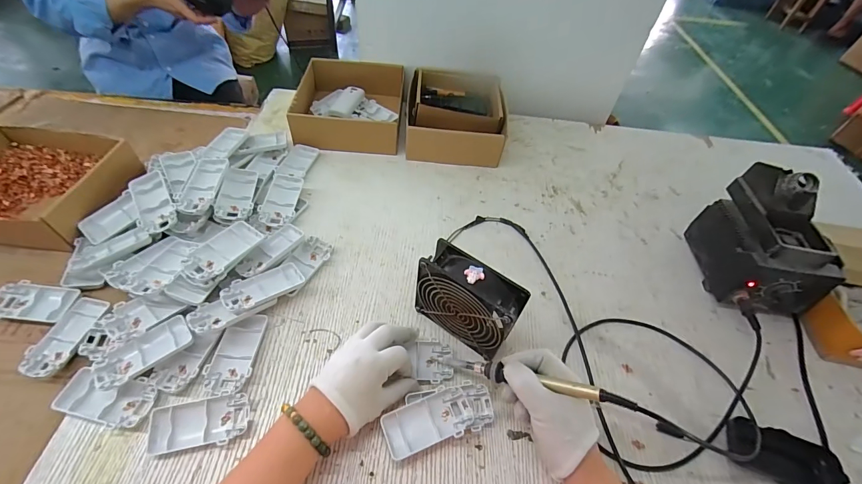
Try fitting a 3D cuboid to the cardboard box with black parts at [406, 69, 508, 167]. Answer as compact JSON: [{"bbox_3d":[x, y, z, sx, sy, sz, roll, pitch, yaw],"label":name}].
[{"bbox_3d":[0.047,-0.240,0.713,0.177,0.073,0.214,6,53,0],"label":"cardboard box with black parts"}]

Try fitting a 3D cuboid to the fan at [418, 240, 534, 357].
[{"bbox_3d":[0.042,0.071,0.445,0.119,0.123,0.044,32,57,18],"label":"fan"}]

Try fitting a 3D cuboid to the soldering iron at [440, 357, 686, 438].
[{"bbox_3d":[0.114,0.148,0.385,0.242,0.020,0.019,4,48,31],"label":"soldering iron"}]

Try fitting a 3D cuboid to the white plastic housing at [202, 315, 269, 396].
[{"bbox_3d":[-0.231,0.133,0.444,0.048,0.017,0.094,6,53,0],"label":"white plastic housing"}]

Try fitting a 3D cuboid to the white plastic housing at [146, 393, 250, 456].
[{"bbox_3d":[-0.245,0.192,0.396,0.094,0.015,0.046,-5,53,-8],"label":"white plastic housing"}]

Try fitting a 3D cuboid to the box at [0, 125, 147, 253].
[{"bbox_3d":[-0.585,-0.090,0.558,0.235,0.069,0.197,7,53,1],"label":"box"}]

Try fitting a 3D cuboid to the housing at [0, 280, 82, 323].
[{"bbox_3d":[-0.499,0.078,0.469,0.093,0.014,0.049,7,53,1],"label":"housing"}]

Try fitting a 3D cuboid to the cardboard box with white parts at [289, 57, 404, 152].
[{"bbox_3d":[-0.152,-0.266,0.721,0.190,0.064,0.226,2,53,-3],"label":"cardboard box with white parts"}]

